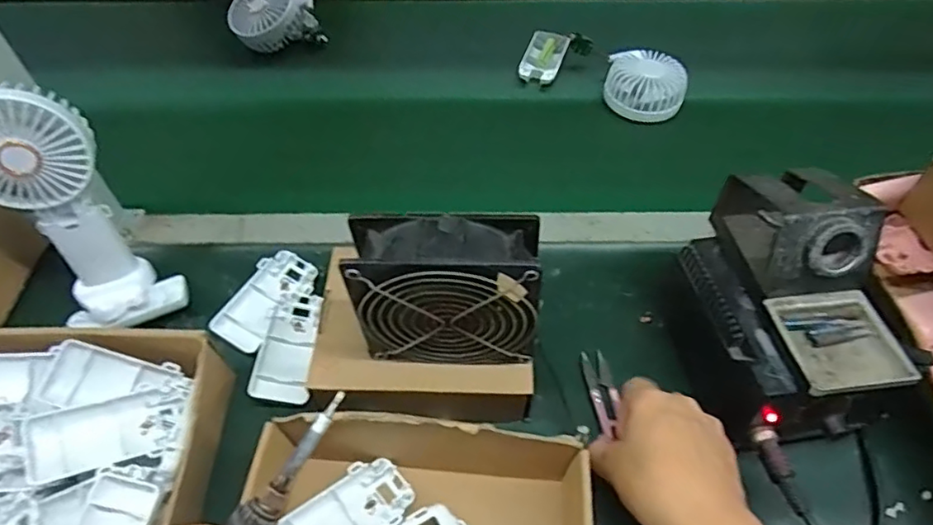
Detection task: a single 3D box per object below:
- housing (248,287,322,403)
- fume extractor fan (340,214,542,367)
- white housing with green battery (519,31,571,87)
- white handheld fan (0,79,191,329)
[{"bbox_3d":[-0.148,0.068,0.487,0.043,0.012,0.095,11,52,-15],"label":"housing"},{"bbox_3d":[-0.015,0.022,0.392,0.121,0.115,0.044,2,53,1],"label":"fume extractor fan"},{"bbox_3d":[0.095,-0.254,0.733,0.049,0.021,0.087,18,55,12],"label":"white housing with green battery"},{"bbox_3d":[-0.300,-0.029,0.450,0.089,0.182,0.104,-36,61,-24],"label":"white handheld fan"}]

